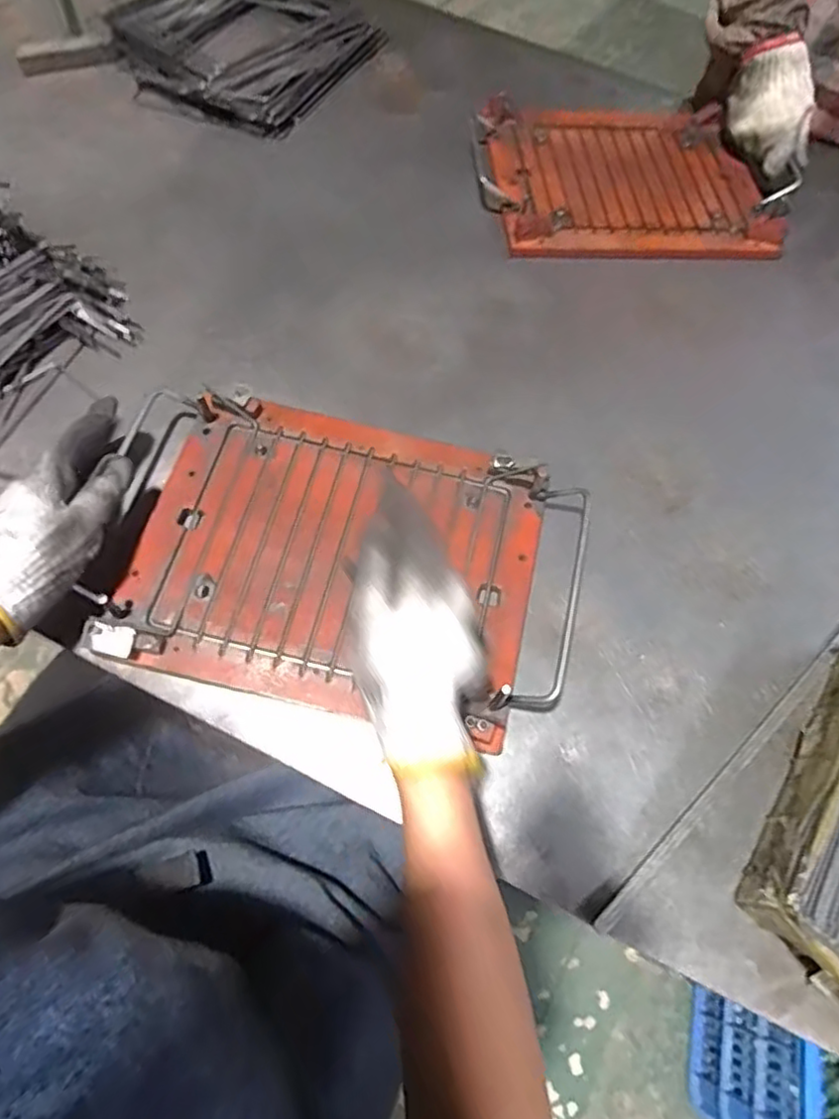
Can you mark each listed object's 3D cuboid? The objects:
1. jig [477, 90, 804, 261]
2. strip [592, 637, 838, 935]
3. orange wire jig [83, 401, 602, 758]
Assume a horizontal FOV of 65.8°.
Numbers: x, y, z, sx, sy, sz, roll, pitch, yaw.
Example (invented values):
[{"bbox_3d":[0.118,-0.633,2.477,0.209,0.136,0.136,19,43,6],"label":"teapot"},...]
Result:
[{"bbox_3d":[0.230,-0.446,0.744,0.328,0.031,0.268,-6,66,-5],"label":"jig"},{"bbox_3d":[0.251,0.134,0.481,0.362,0.010,0.009,-39,73,-18],"label":"strip"},{"bbox_3d":[-0.056,-0.005,0.509,0.365,0.028,0.236,13,66,4],"label":"orange wire jig"}]

